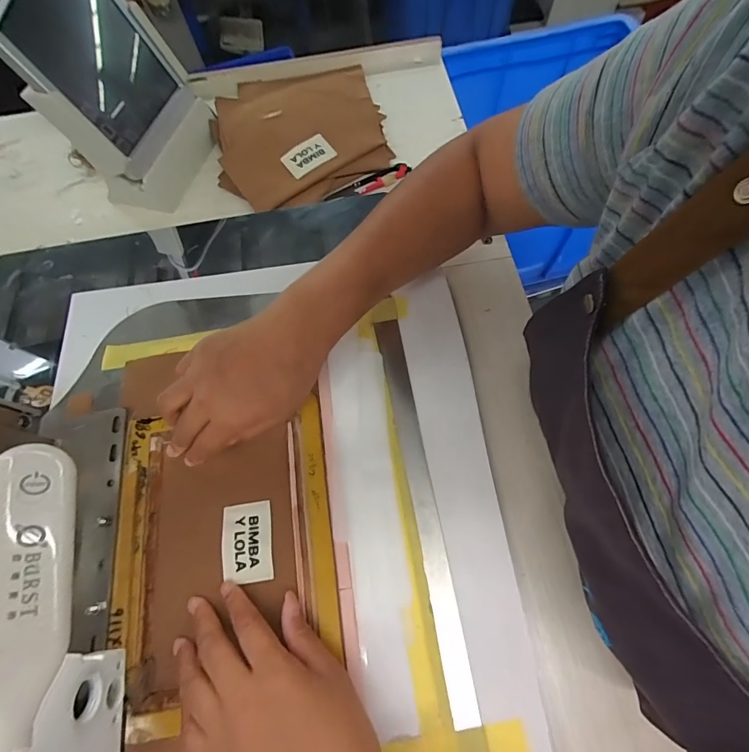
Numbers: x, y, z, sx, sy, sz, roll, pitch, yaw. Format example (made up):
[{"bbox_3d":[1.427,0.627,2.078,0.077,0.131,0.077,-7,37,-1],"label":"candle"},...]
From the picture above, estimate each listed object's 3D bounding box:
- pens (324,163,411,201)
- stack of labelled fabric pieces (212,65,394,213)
[{"bbox_3d":[-0.009,-0.231,0.458,0.100,0.016,0.021,-25,70,-6],"label":"pens"},{"bbox_3d":[-0.098,-0.319,0.486,0.207,0.019,0.242,-13,69,-2],"label":"stack of labelled fabric pieces"}]

